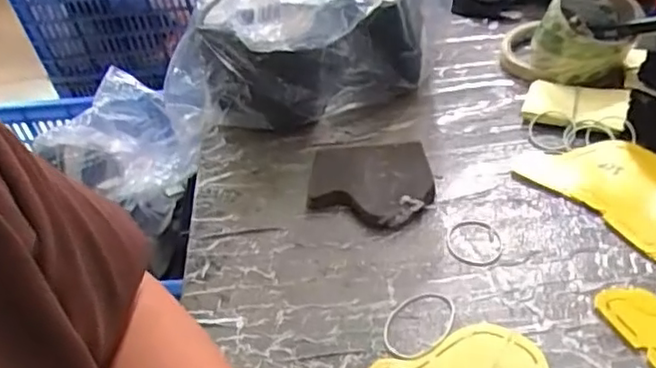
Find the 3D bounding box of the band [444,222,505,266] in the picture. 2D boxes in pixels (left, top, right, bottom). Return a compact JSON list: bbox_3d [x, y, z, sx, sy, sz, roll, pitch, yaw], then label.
[{"bbox_3d":[0.121,0.049,0.535,0.045,0.004,0.049,3,45,14],"label":"band"}]

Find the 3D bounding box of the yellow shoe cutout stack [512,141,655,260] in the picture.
[{"bbox_3d":[0.247,0.000,0.557,0.087,0.017,0.151,-32,47,-21],"label":"yellow shoe cutout stack"}]

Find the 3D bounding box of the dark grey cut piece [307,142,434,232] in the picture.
[{"bbox_3d":[0.038,0.001,0.581,0.106,0.022,0.092,-3,44,8],"label":"dark grey cut piece"}]

